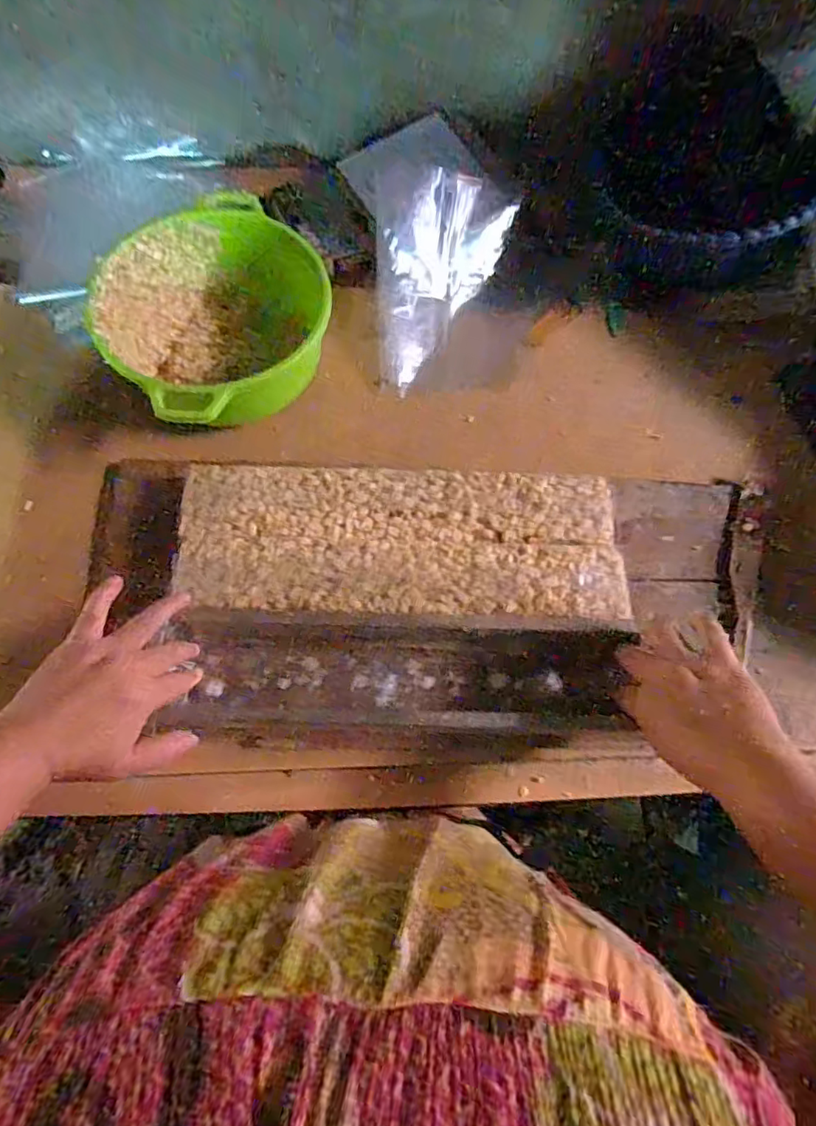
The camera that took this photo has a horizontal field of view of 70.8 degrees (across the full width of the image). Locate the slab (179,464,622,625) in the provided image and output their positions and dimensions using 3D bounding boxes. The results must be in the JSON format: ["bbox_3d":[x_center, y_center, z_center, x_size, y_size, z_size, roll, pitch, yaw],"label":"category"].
[{"bbox_3d":[-0.007,-0.016,0.492,0.362,0.040,0.126,2,70,3],"label":"slab"}]

